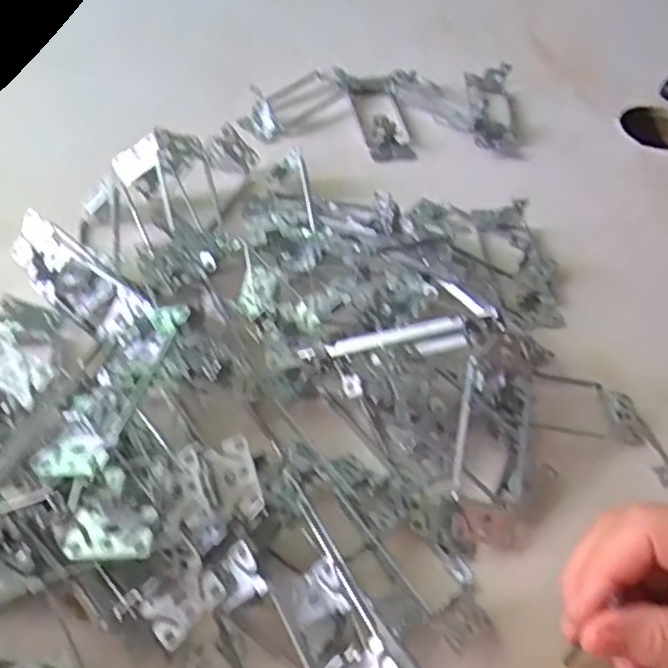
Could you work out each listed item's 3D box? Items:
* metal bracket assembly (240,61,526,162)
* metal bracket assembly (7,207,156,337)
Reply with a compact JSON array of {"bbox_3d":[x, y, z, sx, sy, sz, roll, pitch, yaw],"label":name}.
[{"bbox_3d":[0.040,-0.182,0.544,0.213,0.021,0.101,3,51,-3],"label":"metal bracket assembly"},{"bbox_3d":[-0.149,-0.032,0.403,0.107,0.027,0.033,33,58,18],"label":"metal bracket assembly"}]

